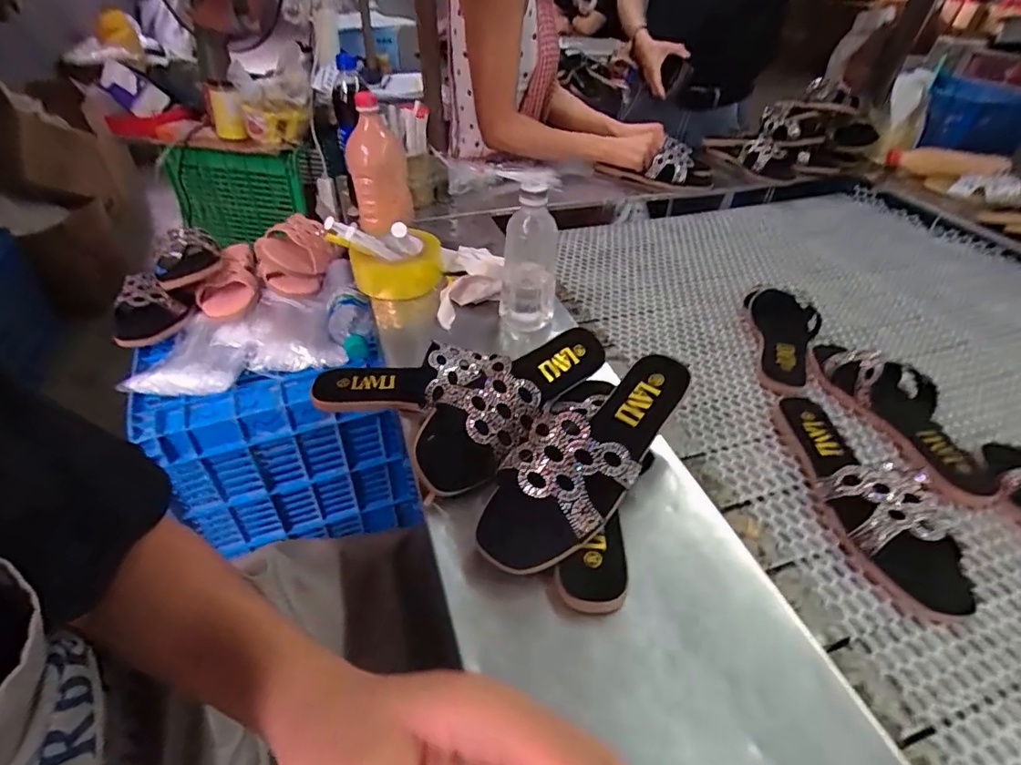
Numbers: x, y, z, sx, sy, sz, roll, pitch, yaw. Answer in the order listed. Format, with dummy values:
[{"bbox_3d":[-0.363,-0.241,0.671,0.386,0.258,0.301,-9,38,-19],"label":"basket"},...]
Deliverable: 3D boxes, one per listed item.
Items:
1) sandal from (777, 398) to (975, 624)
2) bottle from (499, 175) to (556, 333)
[{"bbox_3d":[0.325,0.093,0.476,0.071,0.053,0.235,-2,42,-6],"label":"sandal"},{"bbox_3d":[0.019,-0.152,0.615,0.079,0.172,0.069,2,42,-1],"label":"bottle"}]

